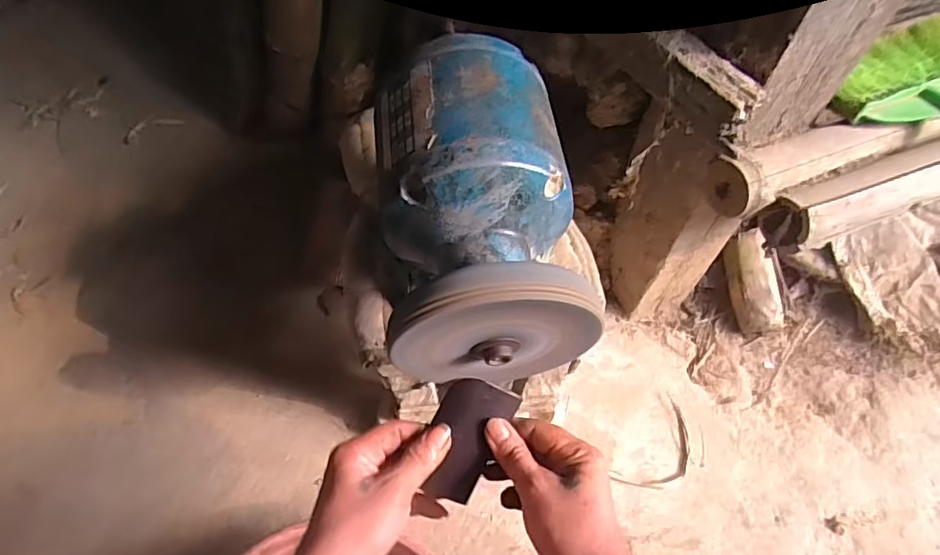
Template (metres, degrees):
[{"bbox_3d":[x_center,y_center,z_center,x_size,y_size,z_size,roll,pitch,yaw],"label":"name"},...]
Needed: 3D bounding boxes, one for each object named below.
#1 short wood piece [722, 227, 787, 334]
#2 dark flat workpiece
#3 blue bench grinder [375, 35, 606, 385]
[{"bbox_3d":[0.464,0.005,0.910,0.078,0.052,0.162,-9,84,-4],"label":"short wood piece"},{"bbox_3d":[-0.006,0.122,0.422,0.050,0.012,0.098,28,99,7],"label":"dark flat workpiece"},{"bbox_3d":[0.005,-0.053,0.418,0.143,0.124,0.224,-7,56,-3],"label":"blue bench grinder"}]

